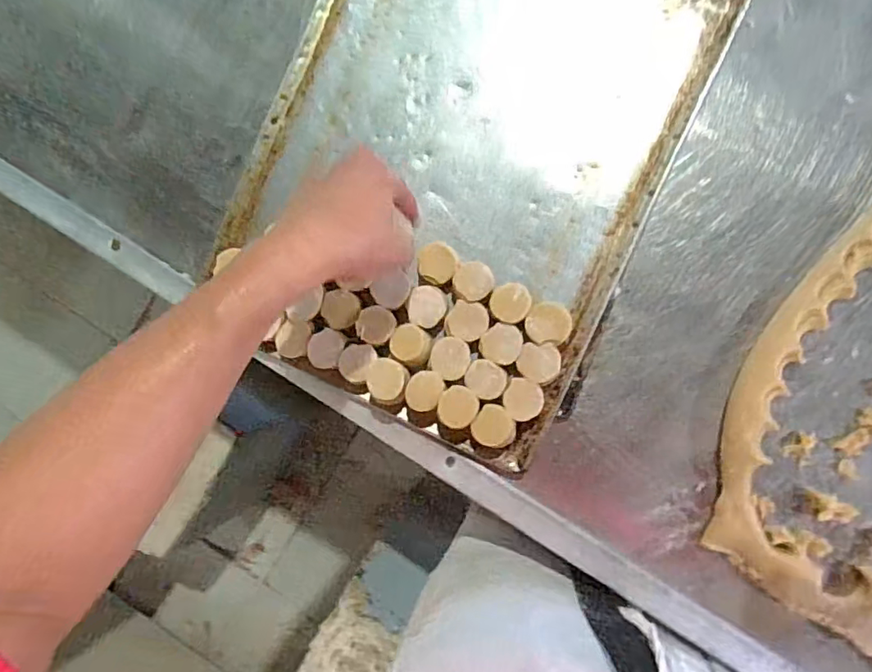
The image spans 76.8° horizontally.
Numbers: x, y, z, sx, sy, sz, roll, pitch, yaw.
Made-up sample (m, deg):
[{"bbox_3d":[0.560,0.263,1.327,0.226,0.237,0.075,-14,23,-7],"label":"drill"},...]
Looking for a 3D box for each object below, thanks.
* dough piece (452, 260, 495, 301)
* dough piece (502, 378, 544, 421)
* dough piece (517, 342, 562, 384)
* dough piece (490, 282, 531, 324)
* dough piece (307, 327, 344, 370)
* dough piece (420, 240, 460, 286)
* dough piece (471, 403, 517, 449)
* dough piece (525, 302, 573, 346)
[{"bbox_3d":[0.031,-0.044,0.454,0.032,0.021,0.031,7,90,8],"label":"dough piece"},{"bbox_3d":[0.071,0.051,0.446,0.031,0.023,0.033,0,89,8],"label":"dough piece"},{"bbox_3d":[0.084,0.021,0.448,0.032,0.019,0.032,0,89,8],"label":"dough piece"},{"bbox_3d":[0.061,-0.026,0.451,0.031,0.026,0.031,5,90,8],"label":"dough piece"},{"bbox_3d":[-0.091,0.011,0.471,0.029,0.024,0.033,18,93,8],"label":"dough piece"},{"bbox_3d":[0.003,-0.060,0.464,0.032,0.024,0.034,0,89,8],"label":"dough piece"},{"bbox_3d":[0.049,0.074,0.451,0.034,0.025,0.034,0,89,8],"label":"dough piece"},{"bbox_3d":[0.091,-0.010,0.447,0.035,0.020,0.033,4,89,8],"label":"dough piece"}]

